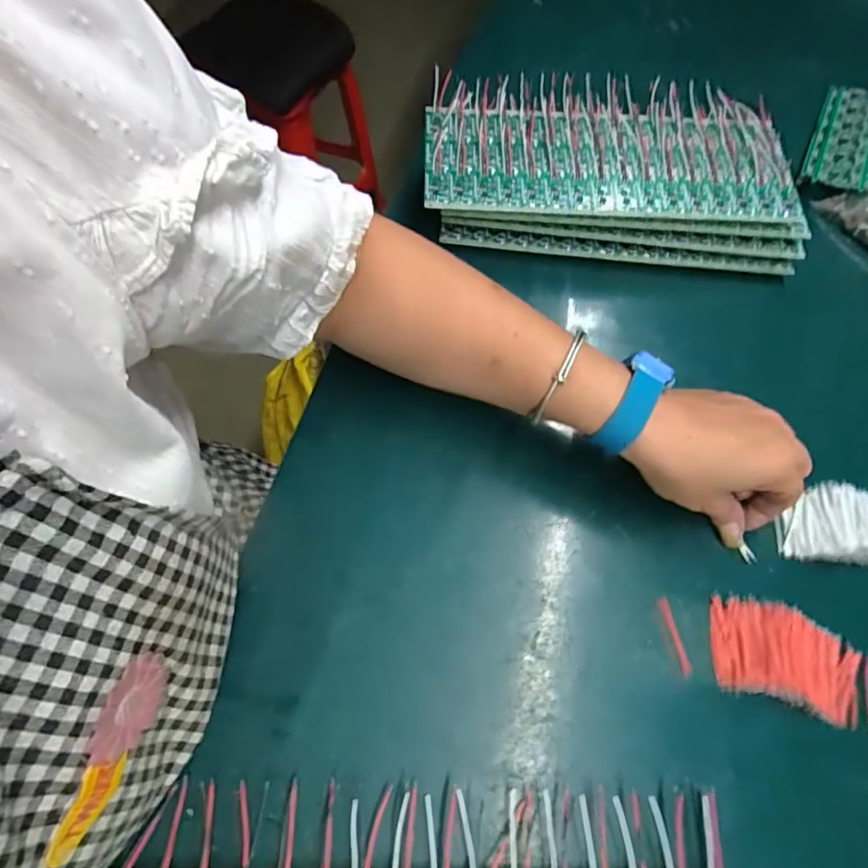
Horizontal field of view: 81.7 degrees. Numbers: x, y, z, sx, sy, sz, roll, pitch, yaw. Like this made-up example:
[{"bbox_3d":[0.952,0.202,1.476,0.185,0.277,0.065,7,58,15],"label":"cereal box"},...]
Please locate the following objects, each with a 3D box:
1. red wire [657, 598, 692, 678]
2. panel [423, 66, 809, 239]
[{"bbox_3d":[0.148,0.124,0.308,0.006,0.004,0.044,-8,68,-5],"label":"red wire"},{"bbox_3d":[0.152,-0.252,0.438,0.314,0.018,0.158,2,67,-1],"label":"panel"}]

